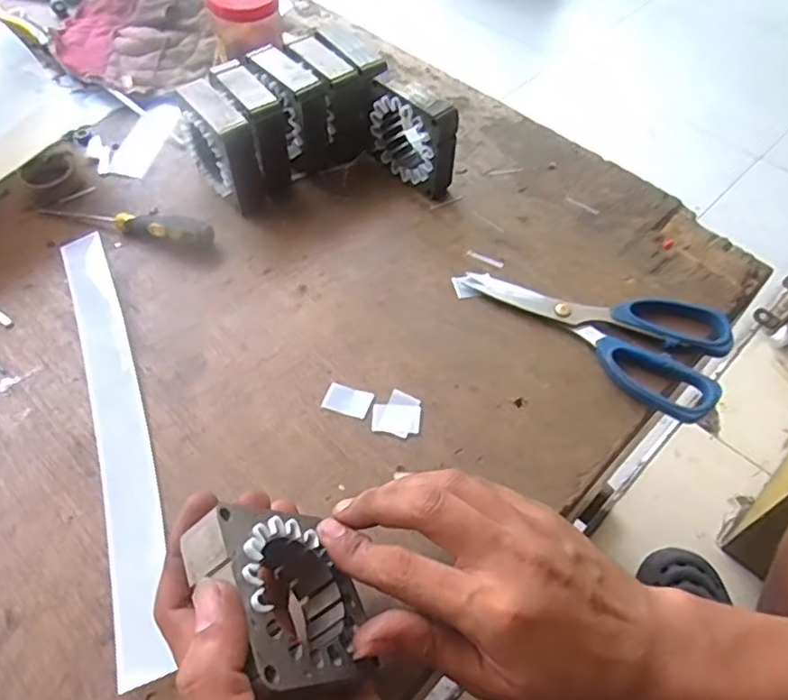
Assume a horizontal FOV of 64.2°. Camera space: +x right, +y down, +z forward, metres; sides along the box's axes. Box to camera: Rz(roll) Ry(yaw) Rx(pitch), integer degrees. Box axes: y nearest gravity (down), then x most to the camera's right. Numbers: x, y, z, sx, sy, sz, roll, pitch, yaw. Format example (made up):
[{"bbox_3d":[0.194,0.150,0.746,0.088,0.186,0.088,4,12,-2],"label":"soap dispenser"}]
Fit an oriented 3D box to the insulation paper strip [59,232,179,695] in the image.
[{"bbox_3d":[-0.165,0.042,0.372,0.031,0.021,0.288,-17,57,-13],"label":"insulation paper strip"}]

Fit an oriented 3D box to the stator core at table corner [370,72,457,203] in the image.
[{"bbox_3d":[0.013,-0.163,0.482,0.021,0.073,0.073,-39,64,-24],"label":"stator core at table corner"}]

